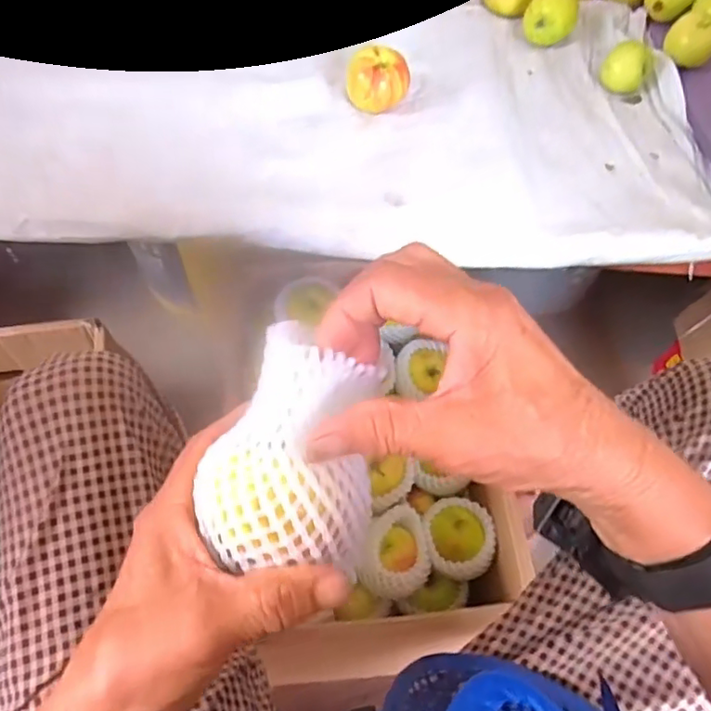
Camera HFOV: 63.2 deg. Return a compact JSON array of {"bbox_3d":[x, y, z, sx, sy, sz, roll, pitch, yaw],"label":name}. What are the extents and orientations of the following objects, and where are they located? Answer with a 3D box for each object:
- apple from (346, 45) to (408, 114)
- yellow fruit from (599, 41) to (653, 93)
[{"bbox_3d":[0.022,-0.282,0.597,0.058,0.052,0.052,33,62,15],"label":"apple"},{"bbox_3d":[0.312,-0.333,0.664,0.051,0.041,0.048,33,62,16],"label":"yellow fruit"}]

